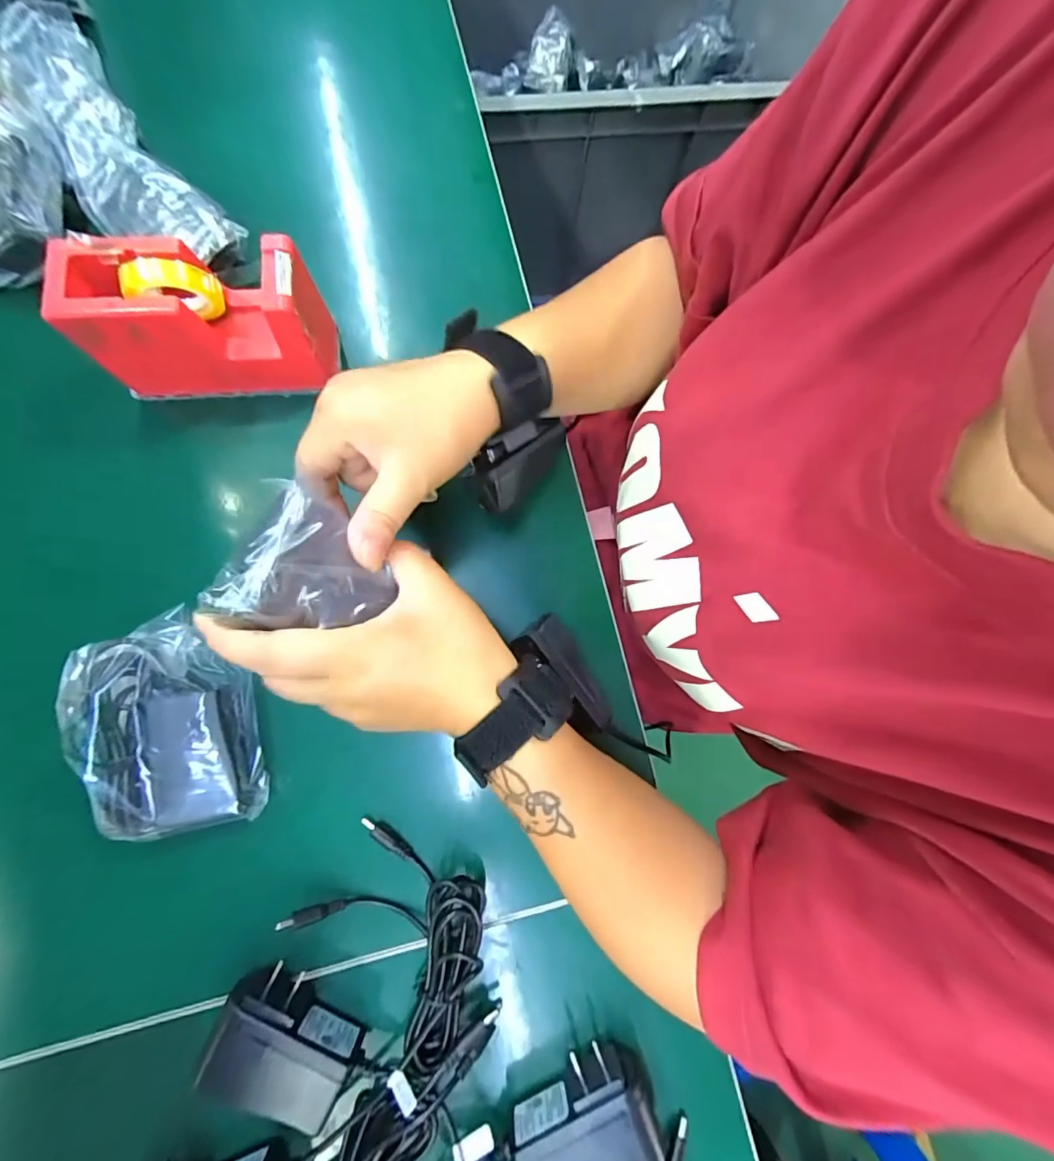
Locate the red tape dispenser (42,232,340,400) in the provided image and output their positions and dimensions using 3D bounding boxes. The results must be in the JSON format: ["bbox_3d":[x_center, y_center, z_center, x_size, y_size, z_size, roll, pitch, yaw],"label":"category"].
[{"bbox_3d":[-0.188,-0.156,0.291,0.130,0.079,0.048,-4,79,0],"label":"red tape dispenser"}]

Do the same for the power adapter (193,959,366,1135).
[{"bbox_3d":[-0.121,0.235,0.248,0.069,0.027,0.051,20,80,5],"label":"power adapter"}]

